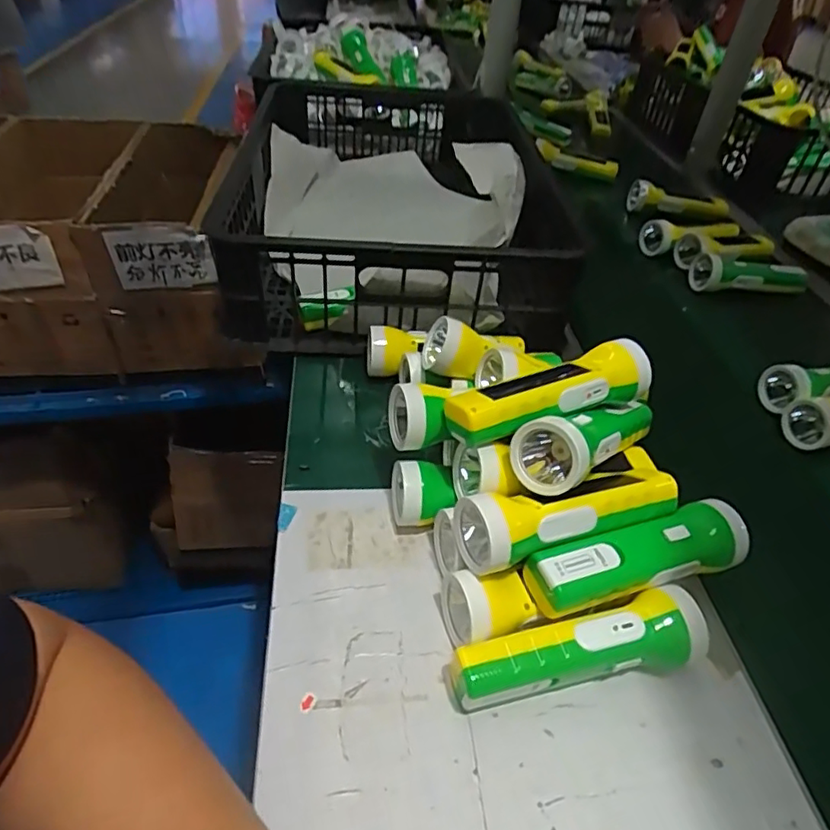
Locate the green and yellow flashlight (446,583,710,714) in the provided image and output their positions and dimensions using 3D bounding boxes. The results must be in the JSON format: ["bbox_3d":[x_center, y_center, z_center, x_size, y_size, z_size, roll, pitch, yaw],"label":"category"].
[{"bbox_3d":[0.111,0.158,0.396,0.171,0.047,0.041,-9,43,-14],"label":"green and yellow flashlight"}]

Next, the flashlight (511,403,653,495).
[{"bbox_3d":[0.142,0.016,0.451,0.174,0.047,0.046,-15,44,-39],"label":"flashlight"}]

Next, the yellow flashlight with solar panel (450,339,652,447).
[{"bbox_3d":[0.107,-0.015,0.464,0.171,0.049,0.053,-15,46,-23],"label":"yellow flashlight with solar panel"}]

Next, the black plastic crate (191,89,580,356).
[{"bbox_3d":[-0.046,-0.326,0.824,0.359,0.186,0.591,0,42,-5],"label":"black plastic crate"}]

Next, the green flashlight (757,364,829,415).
[{"bbox_3d":[0.462,-0.037,0.654,0.165,0.045,0.053,-9,44,-15],"label":"green flashlight"}]

